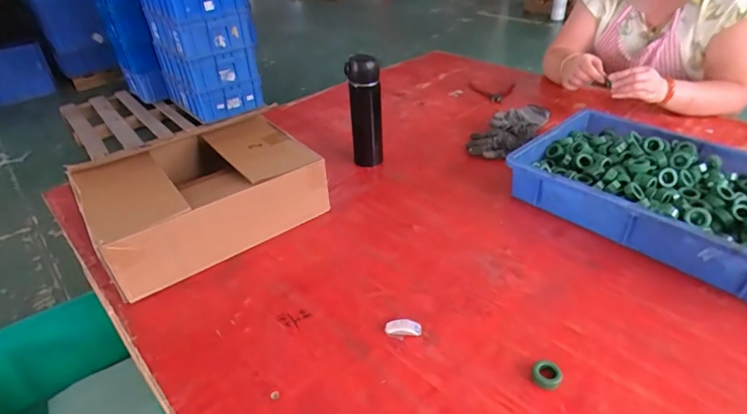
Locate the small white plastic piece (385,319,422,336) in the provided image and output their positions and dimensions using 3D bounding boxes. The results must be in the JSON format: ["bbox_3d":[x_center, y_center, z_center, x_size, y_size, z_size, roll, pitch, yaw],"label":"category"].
[{"bbox_3d":[0.038,0.153,0.559,0.045,0.012,0.017,0,35,5],"label":"small white plastic piece"}]

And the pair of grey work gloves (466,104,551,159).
[{"bbox_3d":[0.309,-0.174,0.989,0.109,0.037,0.257,22,42,32],"label":"pair of grey work gloves"}]

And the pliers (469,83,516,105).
[{"bbox_3d":[0.316,-0.315,1.203,0.123,0.013,0.123,9,37,17],"label":"pliers"}]

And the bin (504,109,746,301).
[{"bbox_3d":[0.480,-0.029,0.721,0.303,0.080,0.435,-30,43,-33],"label":"bin"}]

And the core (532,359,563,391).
[{"bbox_3d":[0.195,0.189,0.497,0.031,0.013,0.033,-2,35,2],"label":"core"}]

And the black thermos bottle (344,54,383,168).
[{"bbox_3d":[-0.016,-0.193,0.887,0.057,0.214,0.054,5,36,12],"label":"black thermos bottle"}]

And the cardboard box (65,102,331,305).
[{"bbox_3d":[-0.285,-0.030,0.748,0.346,0.138,0.262,-25,40,-28],"label":"cardboard box"}]

